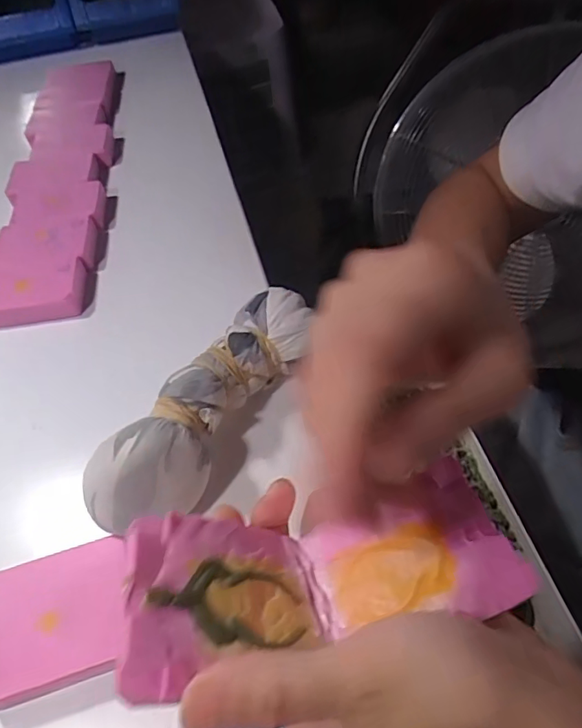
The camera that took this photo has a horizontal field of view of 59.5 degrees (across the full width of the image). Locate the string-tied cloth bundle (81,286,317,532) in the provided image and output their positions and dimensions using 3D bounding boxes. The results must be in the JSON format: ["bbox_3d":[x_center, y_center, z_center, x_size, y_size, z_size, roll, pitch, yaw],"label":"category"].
[{"bbox_3d":[-0.043,0.025,0.274,0.047,0.051,0.153,27,60,22],"label":"string-tied cloth bundle"}]

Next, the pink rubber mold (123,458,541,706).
[{"bbox_3d":[0.007,0.073,0.176,0.120,0.036,0.053,-5,53,-17],"label":"pink rubber mold"}]

